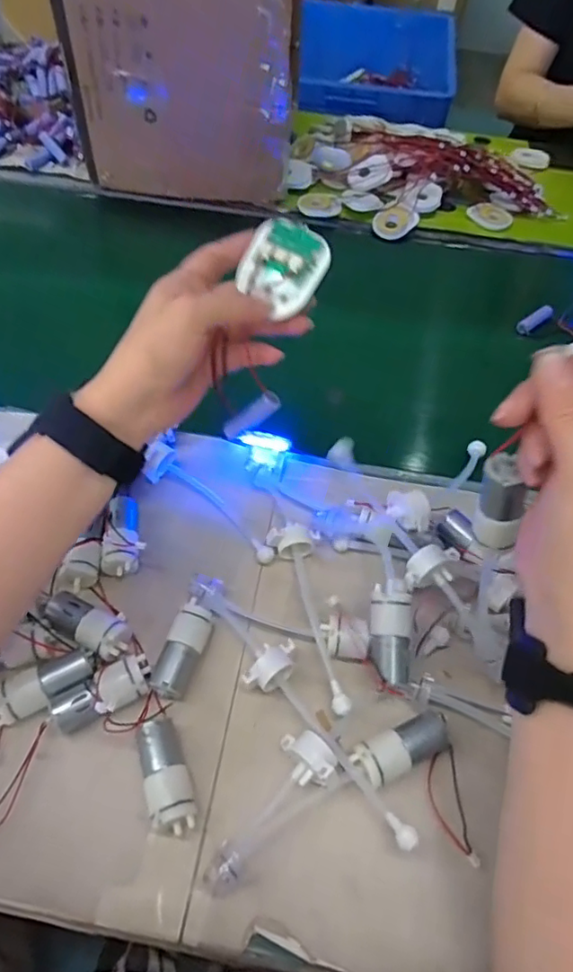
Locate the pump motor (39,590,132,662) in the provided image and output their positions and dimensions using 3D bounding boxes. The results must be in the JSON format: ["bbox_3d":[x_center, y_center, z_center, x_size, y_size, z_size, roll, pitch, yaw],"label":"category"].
[{"bbox_3d":[-0.139,0.096,0.390,0.067,0.020,0.026,24,56,14],"label":"pump motor"}]

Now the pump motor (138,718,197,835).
[{"bbox_3d":[-0.072,0.174,0.339,0.025,0.025,0.062,-15,56,-13],"label":"pump motor"}]

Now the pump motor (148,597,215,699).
[{"bbox_3d":[-0.070,0.110,0.382,0.023,0.021,0.064,17,55,9],"label":"pump motor"}]

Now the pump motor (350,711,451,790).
[{"bbox_3d":[0.073,0.163,0.352,0.066,0.024,0.024,-22,58,-18],"label":"pump motor"}]

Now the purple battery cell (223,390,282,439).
[{"bbox_3d":[-0.026,-0.051,0.408,0.014,0.054,0.011,36,43,-28],"label":"purple battery cell"}]

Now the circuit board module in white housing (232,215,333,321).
[{"bbox_3d":[-0.002,-0.134,0.339,0.049,0.011,0.050,34,97,7],"label":"circuit board module in white housing"}]

